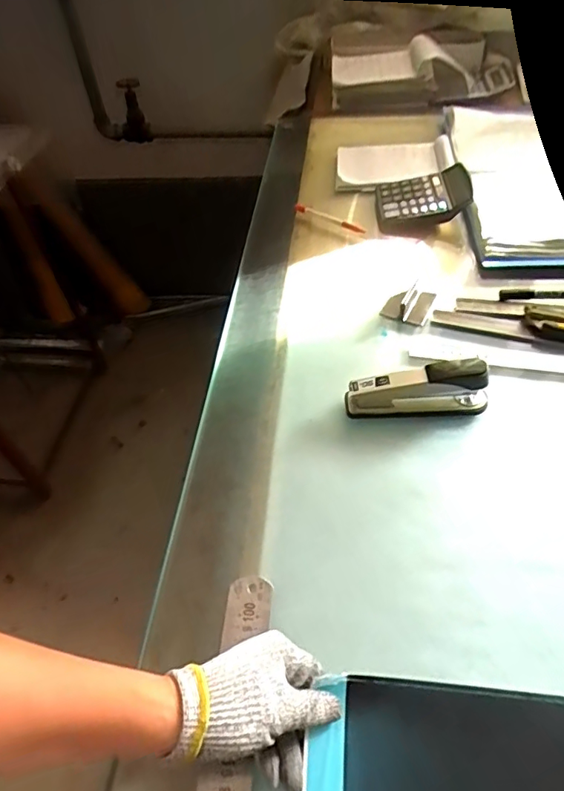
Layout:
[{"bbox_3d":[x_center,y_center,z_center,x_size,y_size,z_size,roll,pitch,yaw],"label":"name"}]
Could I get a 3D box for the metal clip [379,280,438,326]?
[{"bbox_3d":[0.165,-0.120,0.662,0.056,0.030,0.059,16,52,18],"label":"metal clip"}]

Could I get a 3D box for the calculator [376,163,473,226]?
[{"bbox_3d":[0.222,-0.318,0.815,0.146,0.048,0.118,-6,48,0],"label":"calculator"}]

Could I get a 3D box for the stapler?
[{"bbox_3d":[0.147,-0.006,0.549,0.151,0.071,0.030,-2,49,3],"label":"stapler"}]

